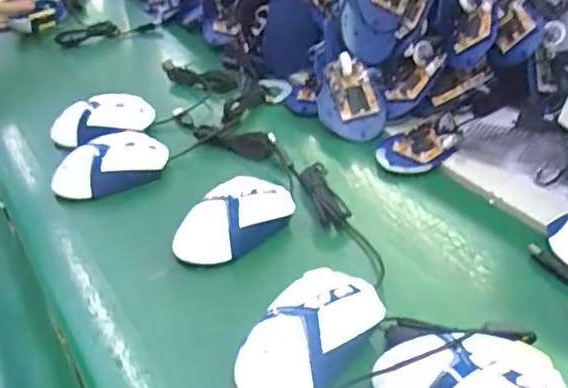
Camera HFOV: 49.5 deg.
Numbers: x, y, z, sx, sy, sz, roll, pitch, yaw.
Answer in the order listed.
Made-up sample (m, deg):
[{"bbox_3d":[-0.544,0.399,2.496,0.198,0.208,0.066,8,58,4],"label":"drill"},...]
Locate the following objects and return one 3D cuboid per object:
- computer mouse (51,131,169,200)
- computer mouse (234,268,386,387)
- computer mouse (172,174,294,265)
[{"bbox_3d":[-0.188,-0.033,0.669,0.120,0.038,0.055,-23,39,-26],"label":"computer mouse"},{"bbox_3d":[0.020,0.104,0.445,0.060,0.044,0.126,21,42,32],"label":"computer mouse"},{"bbox_3d":[-0.046,0.023,0.579,0.125,0.038,0.061,-31,43,-34],"label":"computer mouse"}]

